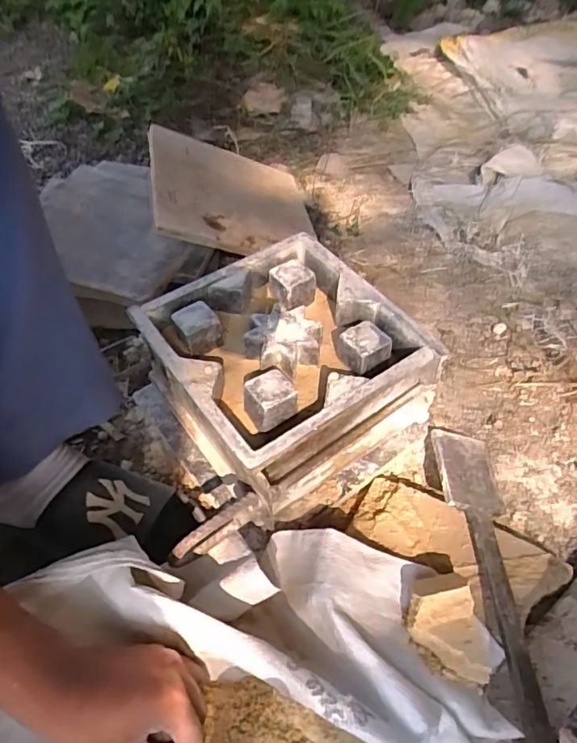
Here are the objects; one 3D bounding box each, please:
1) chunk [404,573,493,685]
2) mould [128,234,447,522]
[{"bbox_3d":[0.130,0.210,0.441,0.063,0.042,0.083,-6,51,-7],"label":"chunk"},{"bbox_3d":[-0.004,0.003,0.577,0.221,0.134,0.233,-29,57,-24],"label":"mould"}]

